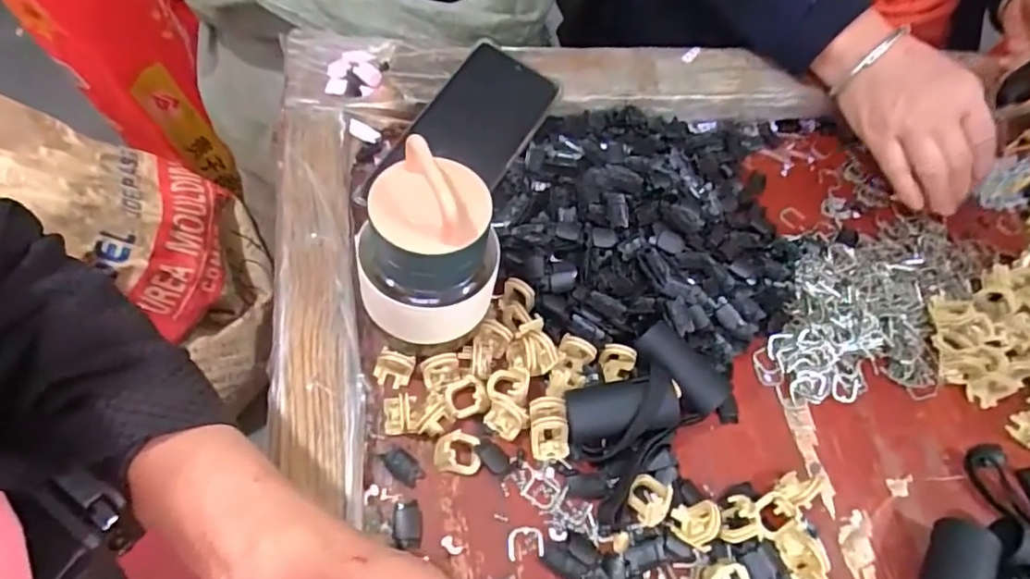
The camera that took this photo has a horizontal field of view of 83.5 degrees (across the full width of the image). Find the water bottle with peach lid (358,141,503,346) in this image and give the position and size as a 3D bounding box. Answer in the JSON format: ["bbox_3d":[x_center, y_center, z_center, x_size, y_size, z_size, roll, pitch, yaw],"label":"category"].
[{"bbox_3d":[-0.047,-0.019,0.311,0.075,0.111,0.070,6,61,-2],"label":"water bottle with peach lid"}]

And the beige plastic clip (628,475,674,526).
[{"bbox_3d":[0.075,0.117,0.322,0.023,0.011,0.024,4,58,-6],"label":"beige plastic clip"}]

